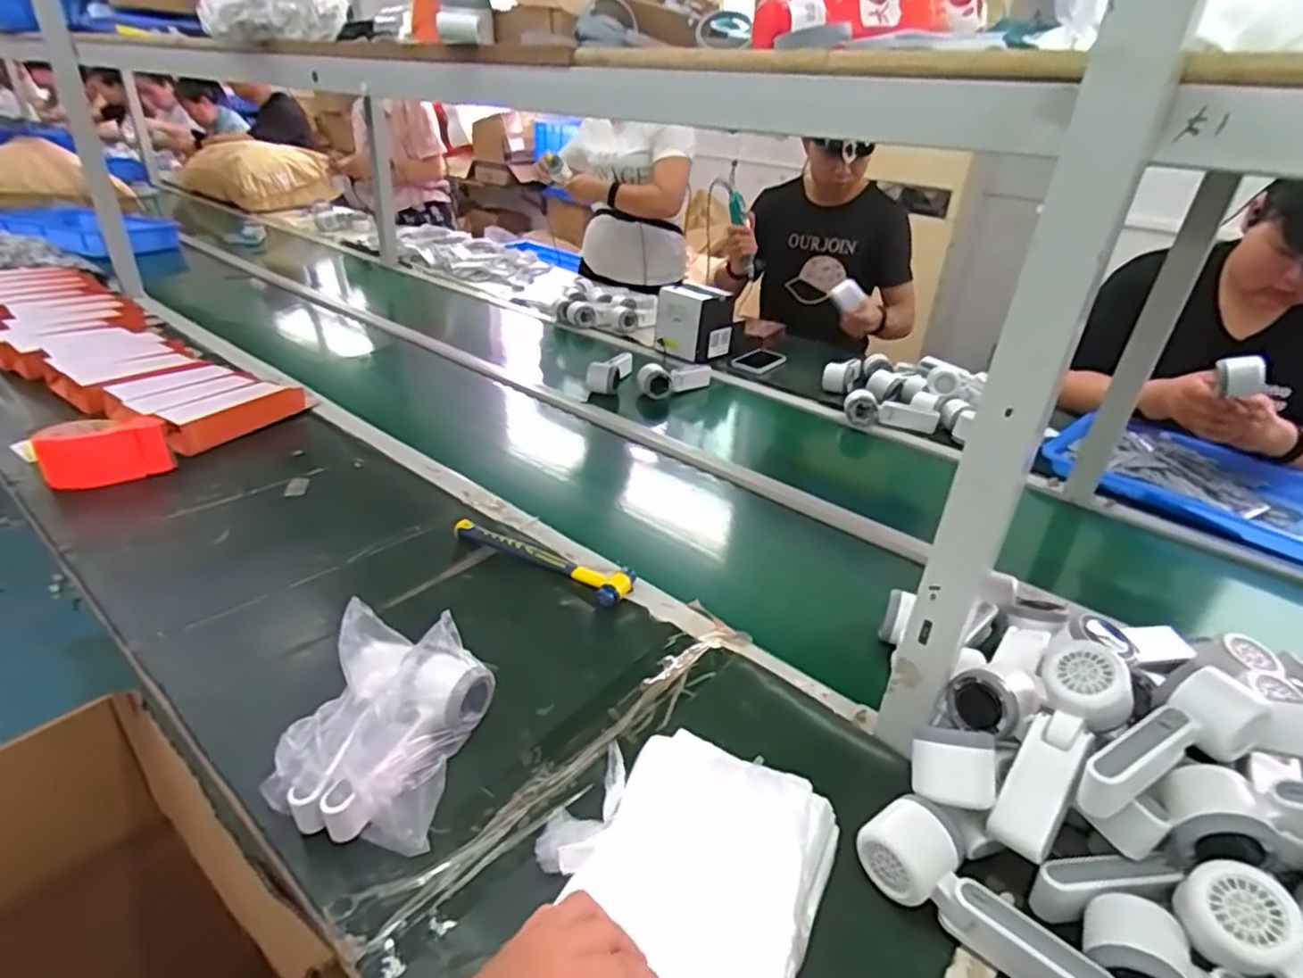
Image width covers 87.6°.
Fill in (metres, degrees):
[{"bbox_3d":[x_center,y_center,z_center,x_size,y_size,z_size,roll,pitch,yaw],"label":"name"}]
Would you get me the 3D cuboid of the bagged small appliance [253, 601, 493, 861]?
[{"bbox_3d":[-0.221,0.194,0.566,0.142,0.080,0.170,9,30,8],"label":"bagged small appliance"}]

